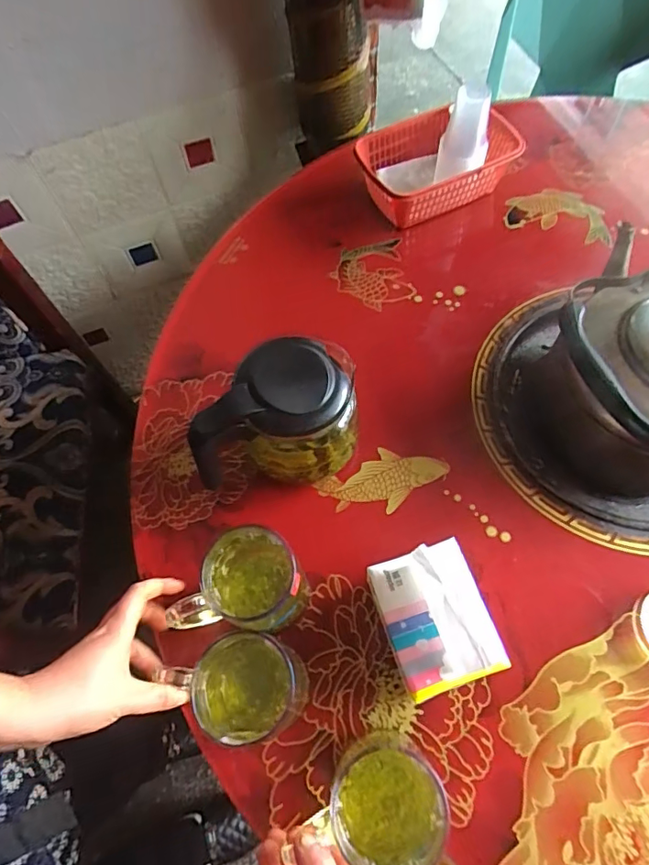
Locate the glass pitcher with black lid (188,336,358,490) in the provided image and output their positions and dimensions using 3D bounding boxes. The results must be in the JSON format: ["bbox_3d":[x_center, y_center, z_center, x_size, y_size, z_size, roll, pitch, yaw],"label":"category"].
[{"bbox_3d":[-0.049,-0.008,0.546,0.165,0.147,0.110,-13,64,-3],"label":"glass pitcher with black lid"}]

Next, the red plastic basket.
[{"bbox_3d":[0.170,-0.418,0.798,0.249,0.078,0.159,-26,66,-9],"label":"red plastic basket"}]

